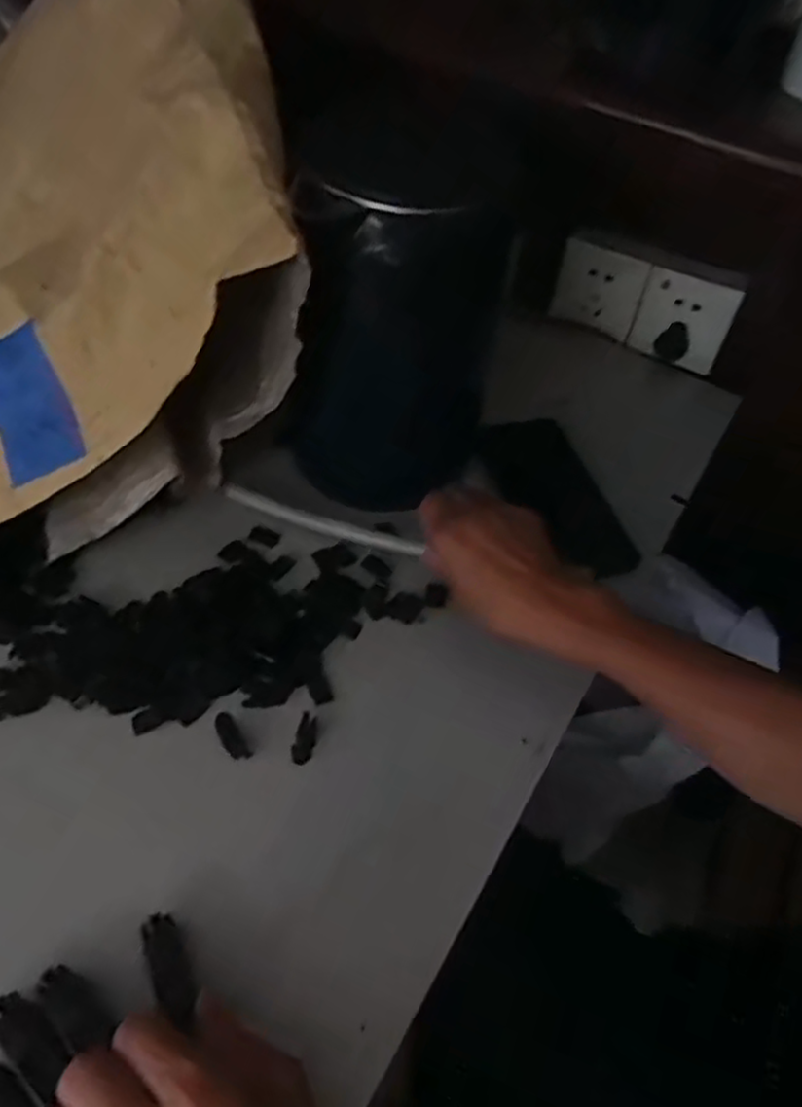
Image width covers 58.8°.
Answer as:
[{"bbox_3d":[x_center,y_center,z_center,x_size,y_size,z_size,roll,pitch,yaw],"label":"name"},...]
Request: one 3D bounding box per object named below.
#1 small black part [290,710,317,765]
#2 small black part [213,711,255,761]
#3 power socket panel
[{"bbox_3d":[-0.056,0.109,0.419,0.012,0.006,0.031,9,56,1],"label":"small black part"},{"bbox_3d":[-0.099,0.106,0.413,0.012,0.005,0.030,-29,63,-22],"label":"small black part"},{"bbox_3d":[0.230,-0.242,0.683,0.168,0.071,0.027,29,54,17],"label":"power socket panel"}]

